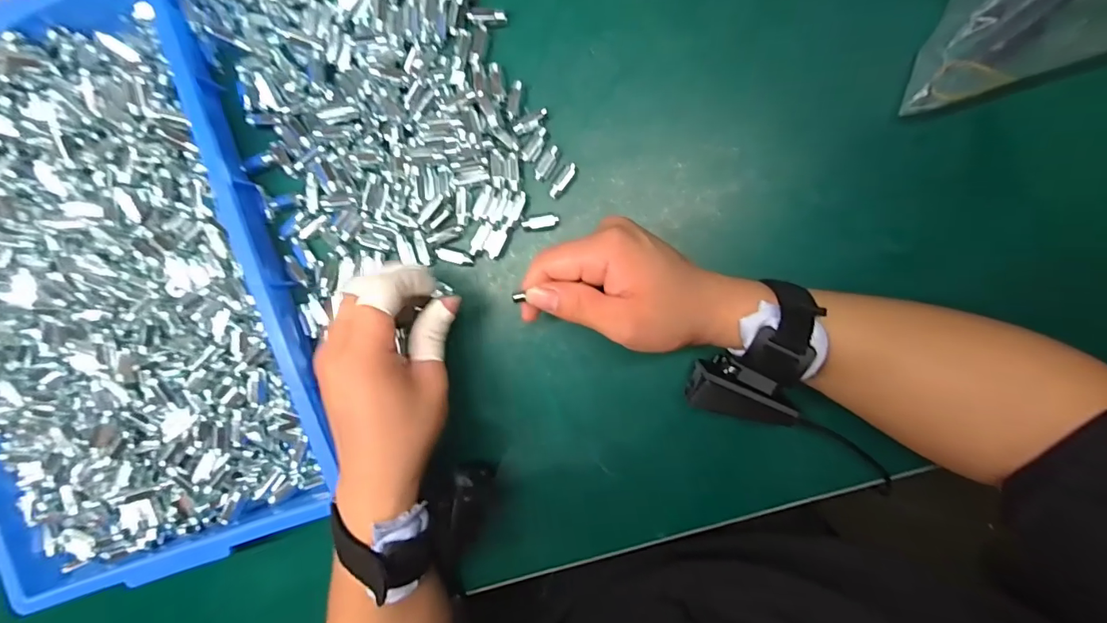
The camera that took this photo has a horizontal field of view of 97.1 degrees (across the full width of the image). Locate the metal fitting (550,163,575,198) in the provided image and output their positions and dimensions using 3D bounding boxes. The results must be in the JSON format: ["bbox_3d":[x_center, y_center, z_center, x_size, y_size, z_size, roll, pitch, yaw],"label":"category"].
[{"bbox_3d":[0.007,-0.096,0.360,0.008,0.011,0.028,38,96,1],"label":"metal fitting"}]

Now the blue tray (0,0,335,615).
[{"bbox_3d":[-0.349,-0.010,0.368,0.282,0.049,0.418,-18,93,6],"label":"blue tray"}]

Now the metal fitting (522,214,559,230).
[{"bbox_3d":[-0.009,-0.066,0.363,0.026,0.011,0.008,-10,93,6],"label":"metal fitting"}]

